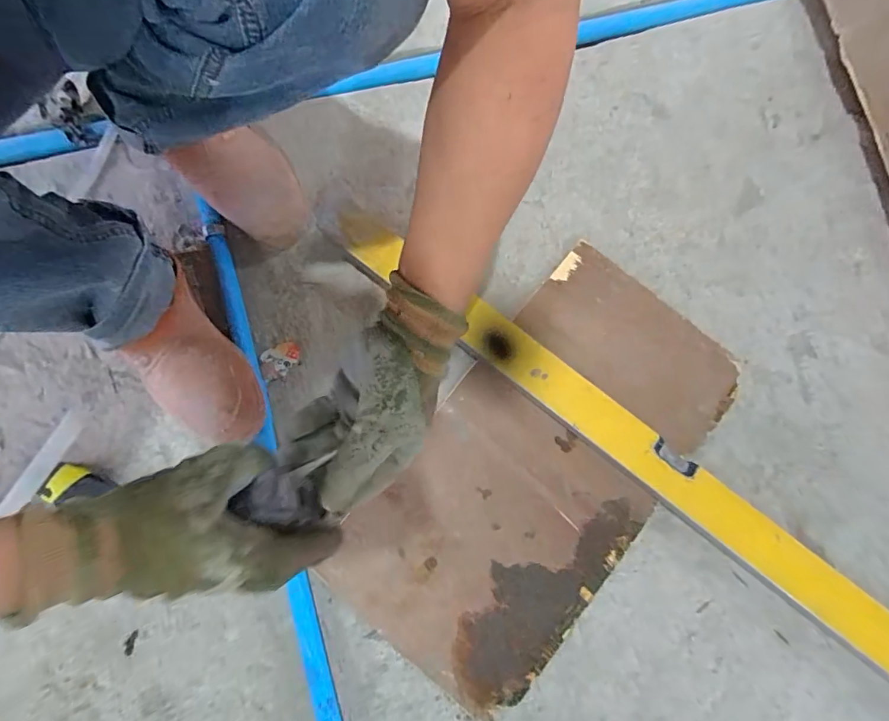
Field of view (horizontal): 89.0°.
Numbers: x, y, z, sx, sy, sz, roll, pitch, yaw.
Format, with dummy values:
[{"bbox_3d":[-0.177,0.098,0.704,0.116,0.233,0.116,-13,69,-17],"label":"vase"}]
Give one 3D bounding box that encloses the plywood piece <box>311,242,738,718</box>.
[{"bbox_3d":[0.100,0.104,0.468,0.228,0.012,0.447,39,78,7],"label":"plywood piece"}]

